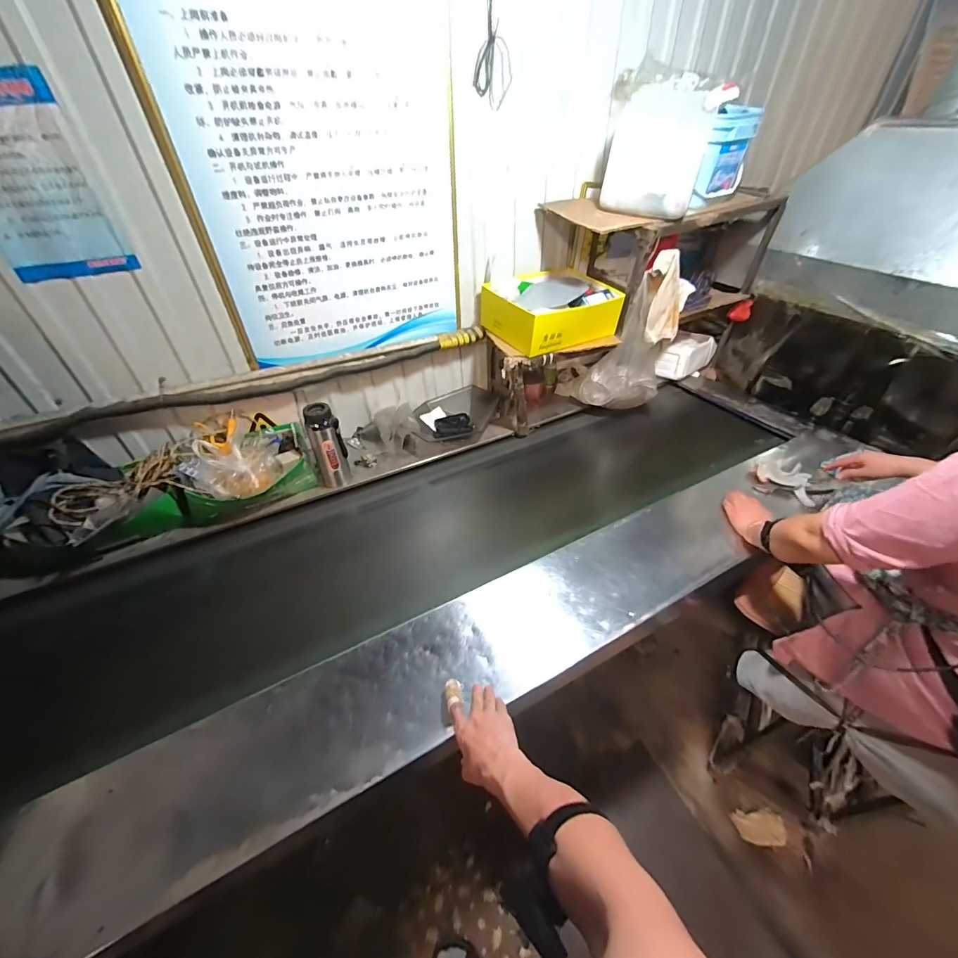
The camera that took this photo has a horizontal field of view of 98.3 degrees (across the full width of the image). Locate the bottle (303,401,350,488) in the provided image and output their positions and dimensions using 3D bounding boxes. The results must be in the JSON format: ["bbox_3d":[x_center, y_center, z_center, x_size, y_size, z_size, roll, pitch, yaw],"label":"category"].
[{"bbox_3d":[-0.409,-0.087,1.124,0.082,0.235,0.065,-20,45,-20],"label":"bottle"}]

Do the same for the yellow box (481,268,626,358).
[{"bbox_3d":[0.206,-0.503,1.234,0.328,0.133,0.261,-22,45,-21],"label":"yellow box"}]

